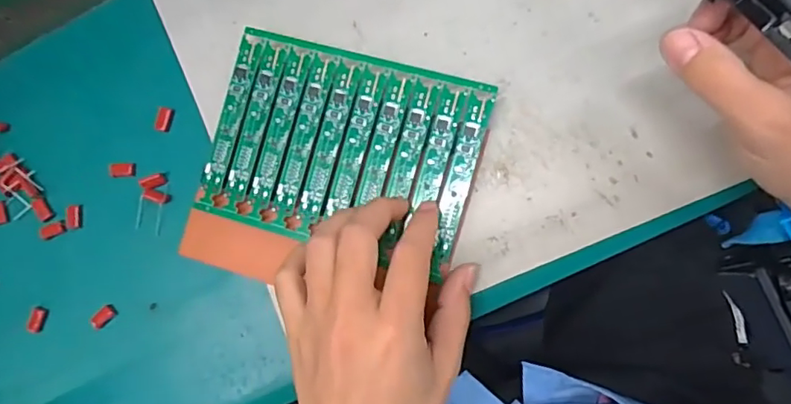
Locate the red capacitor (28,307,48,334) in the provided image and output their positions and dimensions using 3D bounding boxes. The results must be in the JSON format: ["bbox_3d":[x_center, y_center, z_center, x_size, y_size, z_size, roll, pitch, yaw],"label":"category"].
[{"bbox_3d":[-0.244,0.080,0.373,0.009,0.009,0.017,14,89,10],"label":"red capacitor"}]

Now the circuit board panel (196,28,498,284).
[{"bbox_3d":[-0.034,-0.034,0.338,0.163,0.004,0.116,15,89,10],"label":"circuit board panel"}]

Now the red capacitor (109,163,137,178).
[{"bbox_3d":[-0.186,-0.021,0.372,0.019,0.004,0.010,1,87,9],"label":"red capacitor"}]

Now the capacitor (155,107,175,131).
[{"bbox_3d":[-0.156,-0.056,0.369,0.009,0.004,0.016,17,90,10],"label":"capacitor"}]

